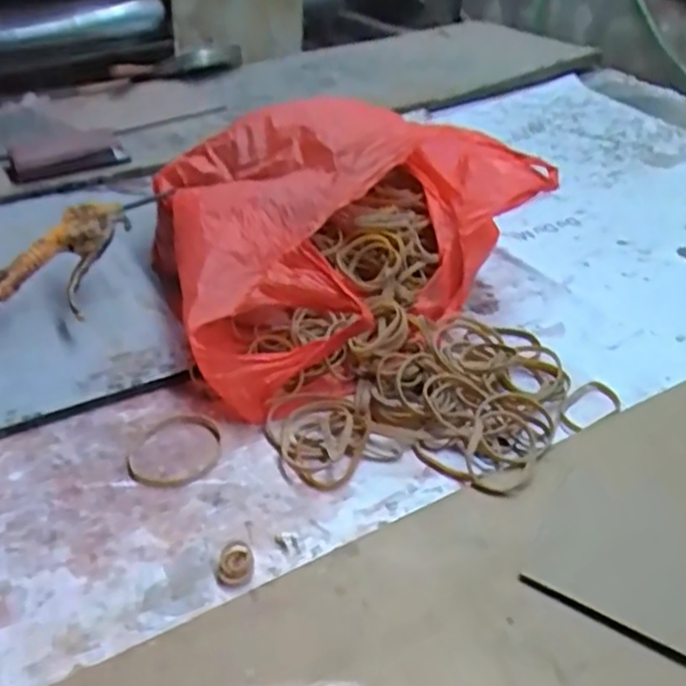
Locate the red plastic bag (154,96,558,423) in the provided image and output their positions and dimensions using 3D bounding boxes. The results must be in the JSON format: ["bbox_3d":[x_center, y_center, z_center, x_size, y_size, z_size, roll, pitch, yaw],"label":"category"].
[{"bbox_3d":[-0.022,-0.111,0.625,0.365,0.124,0.292,-31,45,-34],"label":"red plastic bag"}]

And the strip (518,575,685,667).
[{"bbox_3d":[0.146,0.153,0.368,0.103,0.005,0.006,20,41,26],"label":"strip"}]

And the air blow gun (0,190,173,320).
[{"bbox_3d":[-0.242,-0.066,0.590,0.082,0.040,0.241,28,59,34],"label":"air blow gun"}]

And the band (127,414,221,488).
[{"bbox_3d":[-0.118,0.075,0.476,0.064,0.004,0.073,-11,37,-13],"label":"band"}]

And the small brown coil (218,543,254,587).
[{"bbox_3d":[-0.063,0.131,0.398,0.021,0.010,0.025,-8,37,-9],"label":"small brown coil"}]

